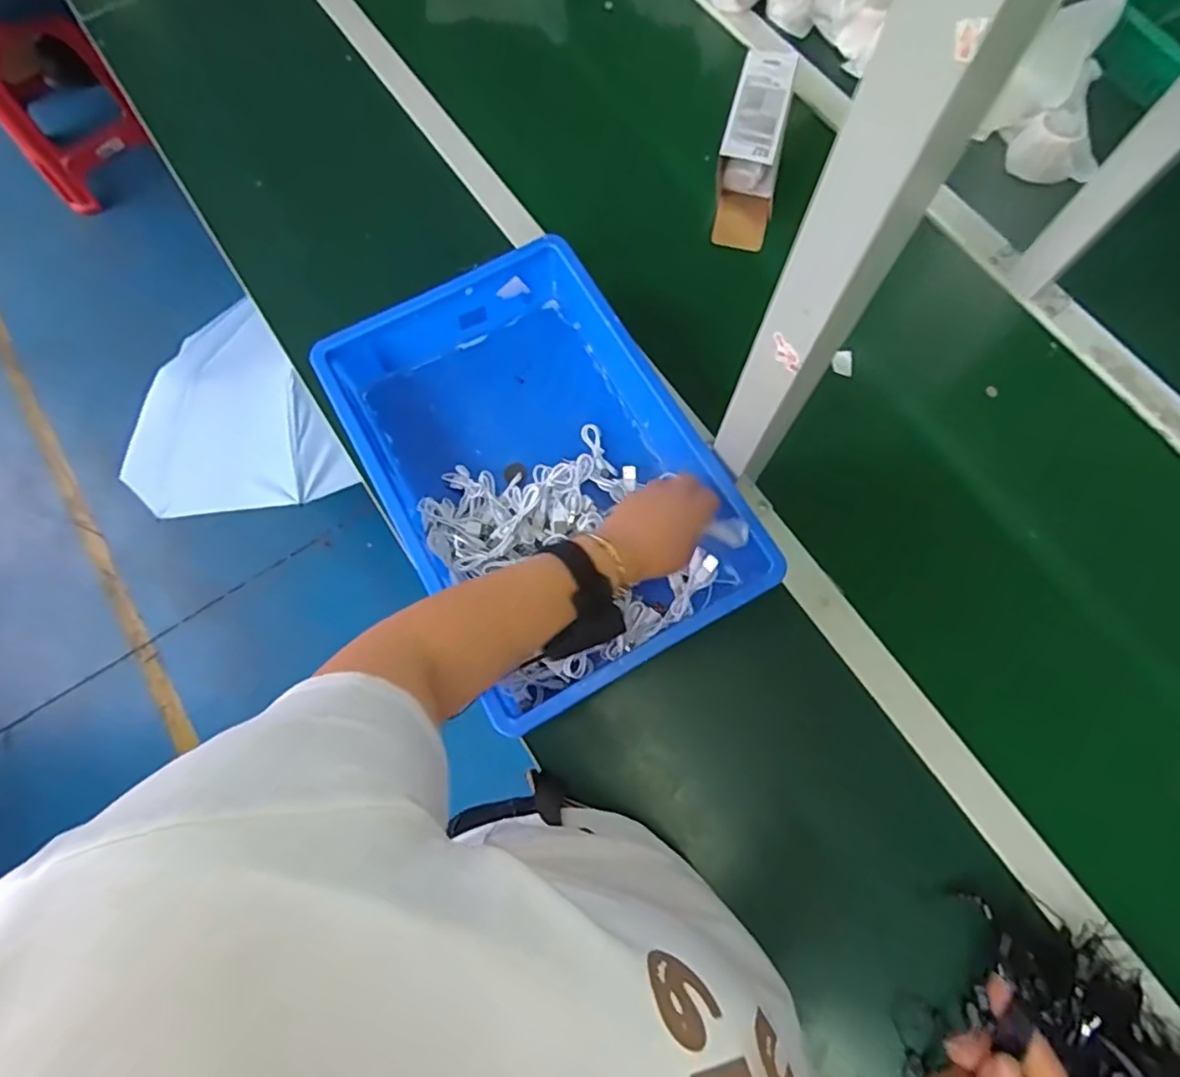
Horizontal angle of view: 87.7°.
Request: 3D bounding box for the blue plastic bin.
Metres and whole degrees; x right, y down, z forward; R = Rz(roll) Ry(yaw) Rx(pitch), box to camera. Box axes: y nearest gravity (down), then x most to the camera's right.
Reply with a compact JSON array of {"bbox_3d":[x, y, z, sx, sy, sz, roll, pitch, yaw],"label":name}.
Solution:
[{"bbox_3d":[-0.048,-0.070,0.632,0.292,0.101,0.438,-30,75,-7],"label":"blue plastic bin"}]

